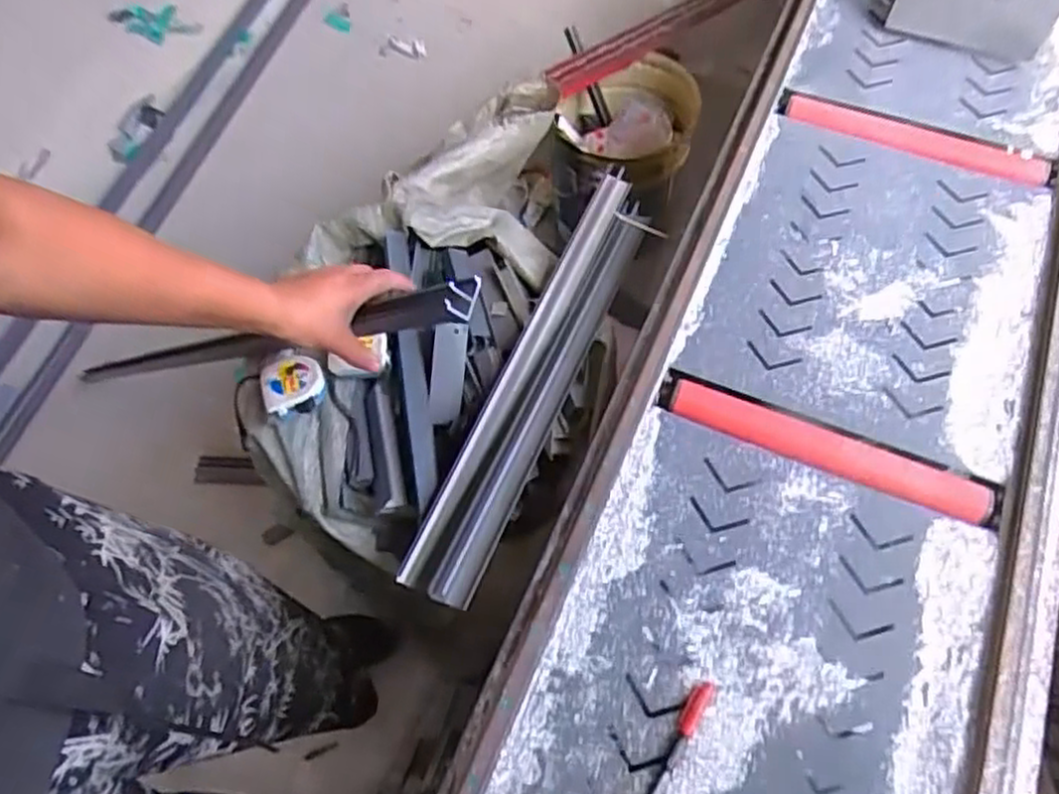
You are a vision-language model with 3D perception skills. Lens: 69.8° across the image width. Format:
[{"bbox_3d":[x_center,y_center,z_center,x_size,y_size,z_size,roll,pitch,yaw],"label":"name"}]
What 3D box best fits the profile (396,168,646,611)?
[{"bbox_3d":[0.015,-0.036,0.843,0.078,0.054,0.553,20,65,12],"label":"profile"}]

